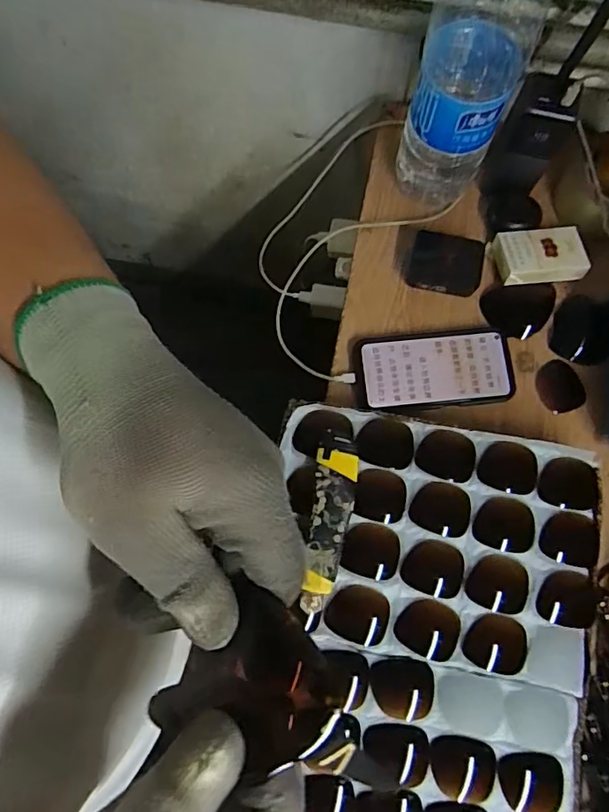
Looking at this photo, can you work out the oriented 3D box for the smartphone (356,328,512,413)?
[{"bbox_3d":[0.136,-0.038,0.562,0.162,0.009,0.079,-4,77,-1],"label":"smartphone"}]

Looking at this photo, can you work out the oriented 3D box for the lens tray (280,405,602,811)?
[{"bbox_3d":[0.109,0.225,0.479,0.313,0.062,0.432,2,77,1],"label":"lens tray"}]

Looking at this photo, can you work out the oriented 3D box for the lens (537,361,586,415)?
[{"bbox_3d":[0.272,-0.019,0.567,0.045,0.006,0.054,-29,79,-6],"label":"lens"}]

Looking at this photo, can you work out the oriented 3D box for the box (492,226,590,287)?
[{"bbox_3d":[0.255,-0.164,0.576,0.094,0.023,0.064,-4,77,0],"label":"box"}]

